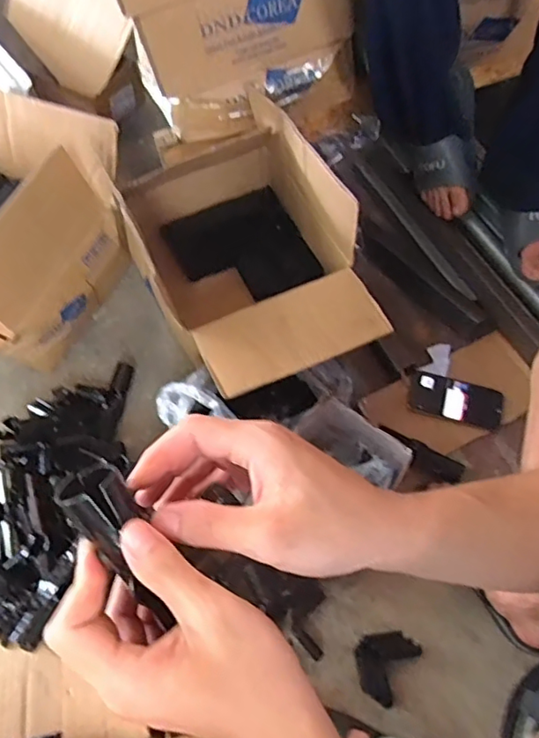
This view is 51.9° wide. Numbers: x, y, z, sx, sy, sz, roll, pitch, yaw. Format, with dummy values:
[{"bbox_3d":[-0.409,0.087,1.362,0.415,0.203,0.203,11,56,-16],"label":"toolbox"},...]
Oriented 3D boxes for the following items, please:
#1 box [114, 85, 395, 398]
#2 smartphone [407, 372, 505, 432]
[{"bbox_3d":[-0.046,-0.183,0.893,0.294,0.270,0.482,-21,64,-8],"label":"box"},{"bbox_3d":[0.292,0.049,0.873,0.140,0.011,0.067,17,65,11],"label":"smartphone"}]

